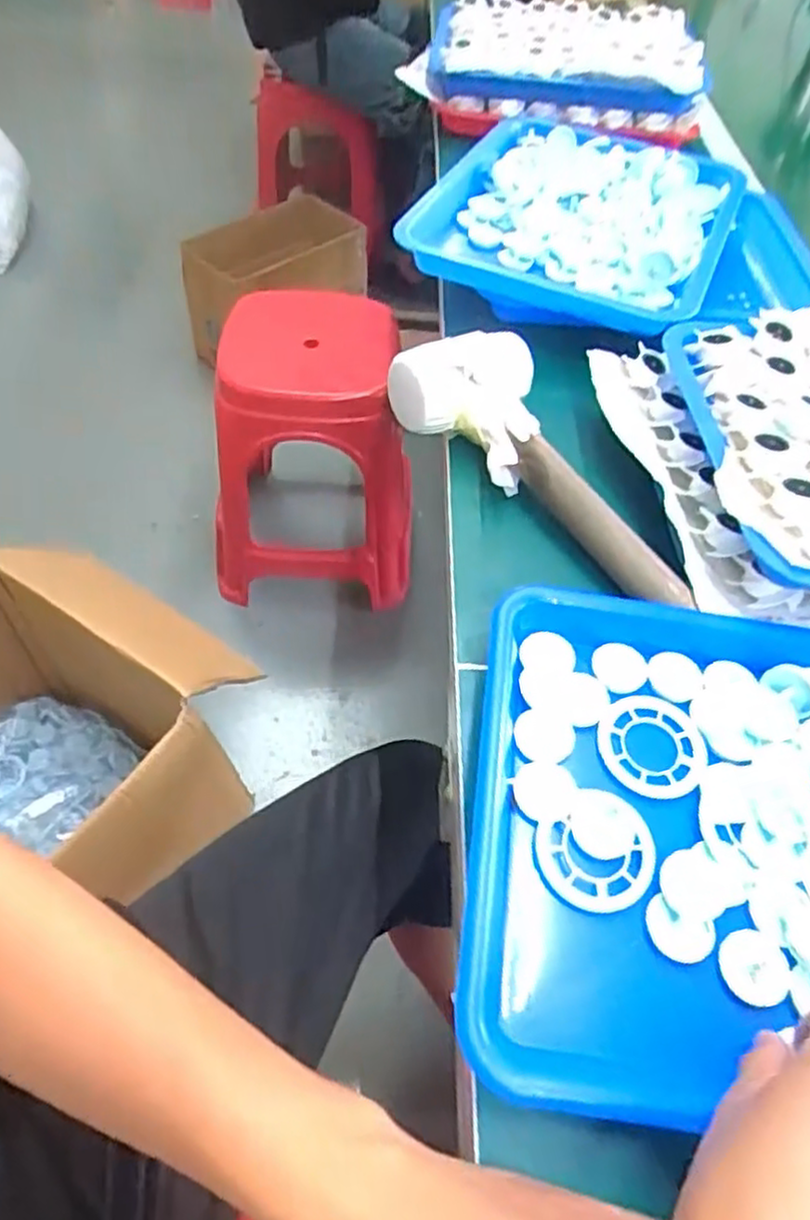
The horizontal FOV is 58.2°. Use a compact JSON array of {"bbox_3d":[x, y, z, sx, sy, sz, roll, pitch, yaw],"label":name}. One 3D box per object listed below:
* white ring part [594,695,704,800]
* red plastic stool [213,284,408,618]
[{"bbox_3d":[0.133,0.073,0.393,0.056,0.004,0.058,3,53,-3],"label":"white ring part"},{"bbox_3d":[-0.165,-0.271,1.227,0.324,0.412,0.386,-3,54,-7],"label":"red plastic stool"}]

